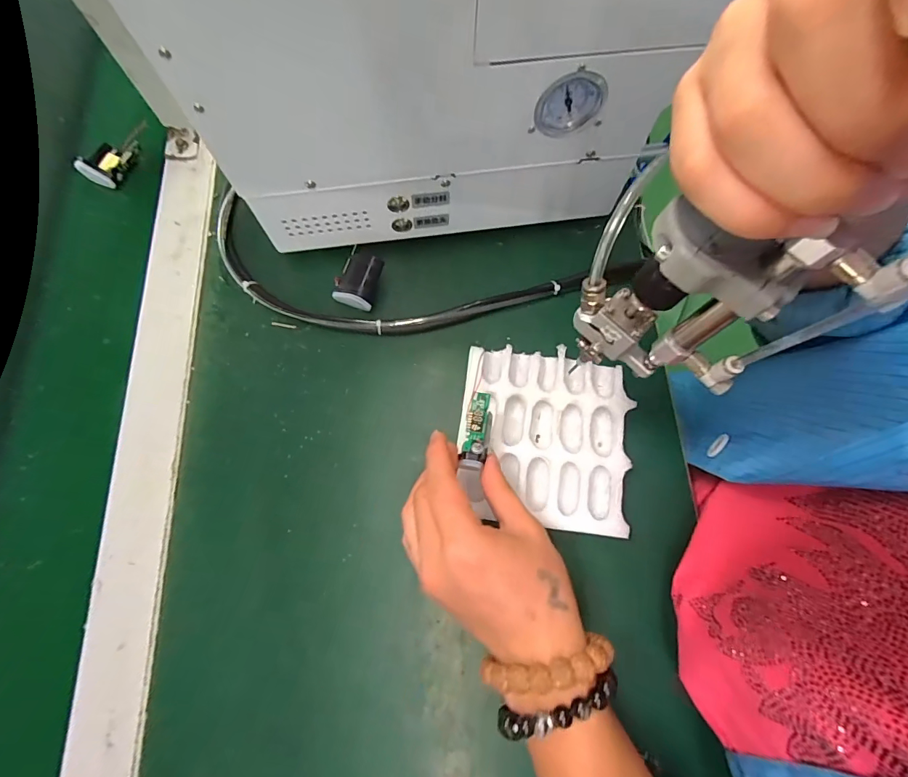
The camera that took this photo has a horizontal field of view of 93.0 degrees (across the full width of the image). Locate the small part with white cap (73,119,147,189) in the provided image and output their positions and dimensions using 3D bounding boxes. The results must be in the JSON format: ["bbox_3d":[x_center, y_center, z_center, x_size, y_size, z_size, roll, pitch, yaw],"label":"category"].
[{"bbox_3d":[-0.342,-0.240,0.429,0.044,0.023,0.077,17,75,4],"label":"small part with white cap"}]

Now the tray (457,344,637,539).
[{"bbox_3d":[0.069,0.036,0.338,0.126,0.018,0.134,8,74,1],"label":"tray"}]

